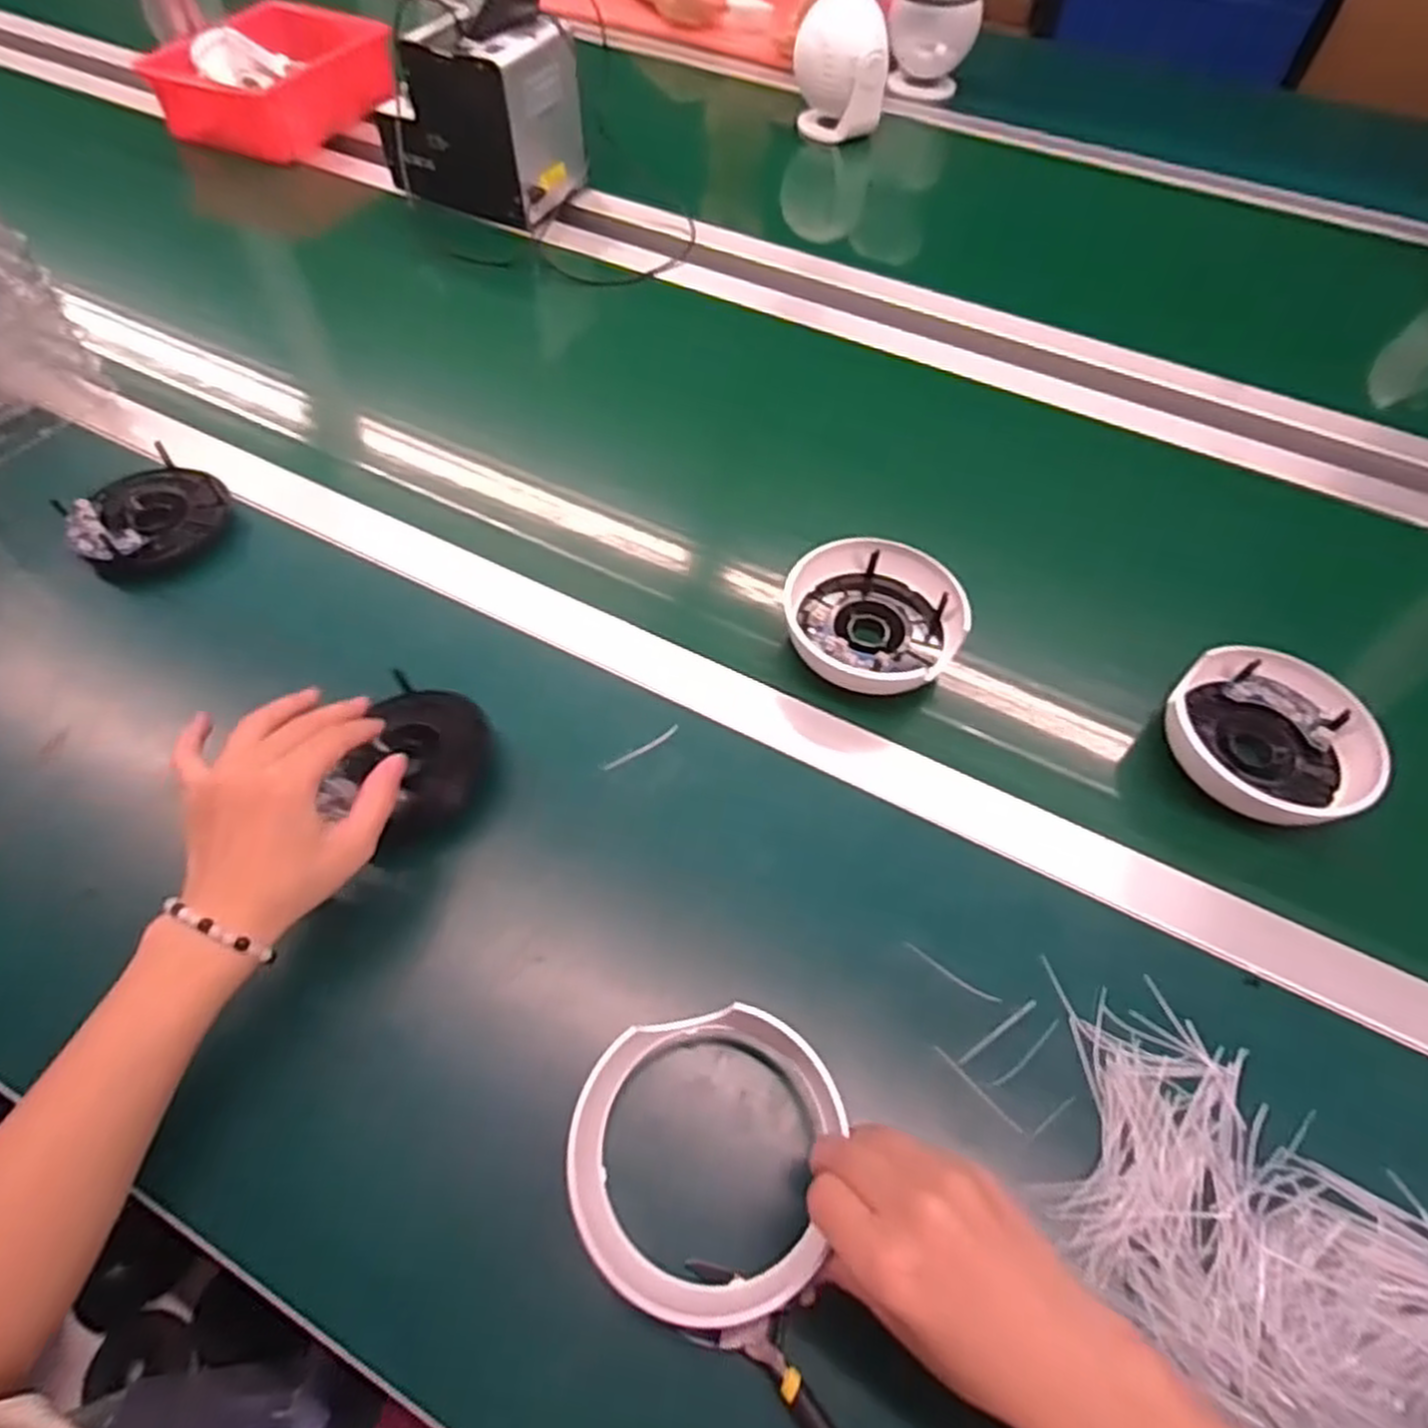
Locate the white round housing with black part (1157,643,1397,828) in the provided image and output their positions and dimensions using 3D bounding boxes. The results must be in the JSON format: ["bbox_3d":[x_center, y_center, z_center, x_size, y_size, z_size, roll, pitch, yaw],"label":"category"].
[{"bbox_3d":[0.332,0.017,0.472,0.110,0.034,0.110,1,56,-2],"label":"white round housing with black part"}]

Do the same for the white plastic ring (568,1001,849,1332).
[{"bbox_3d":[-0.006,0.189,0.339,0.109,0.036,0.116,1,56,-2],"label":"white plastic ring"}]

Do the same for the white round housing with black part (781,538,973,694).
[{"bbox_3d":[0.102,-0.061,0.514,0.112,0.040,0.102,1,56,-2],"label":"white round housing with black part"}]

